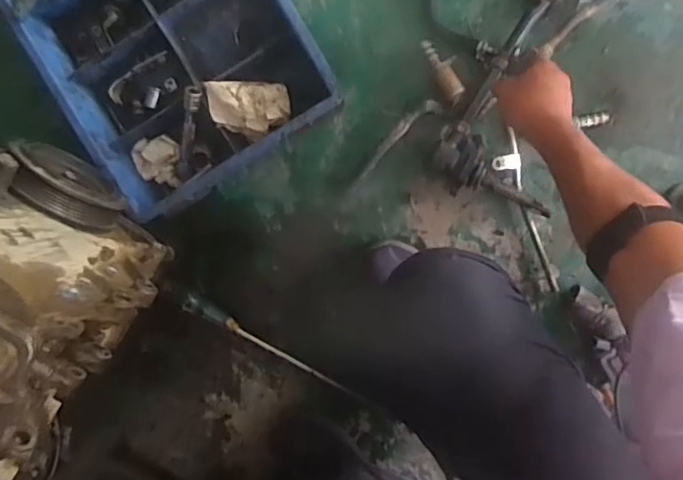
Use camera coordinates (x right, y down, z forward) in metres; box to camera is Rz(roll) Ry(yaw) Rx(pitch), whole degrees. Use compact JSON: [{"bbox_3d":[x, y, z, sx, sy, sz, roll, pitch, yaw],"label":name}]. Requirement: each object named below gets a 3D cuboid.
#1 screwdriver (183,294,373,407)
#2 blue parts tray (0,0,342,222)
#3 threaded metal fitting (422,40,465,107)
[{"bbox_3d":[-0.091,0.164,0.834,0.307,0.026,0.024,30,97,0],"label":"screwdriver"},{"bbox_3d":[-0.242,-0.291,0.765,0.321,0.105,0.438,-29,93,6],"label":"blue parts tray"},{"bbox_3d":[0.143,-0.232,0.779,0.033,0.029,0.094,-23,94,6],"label":"threaded metal fitting"}]

